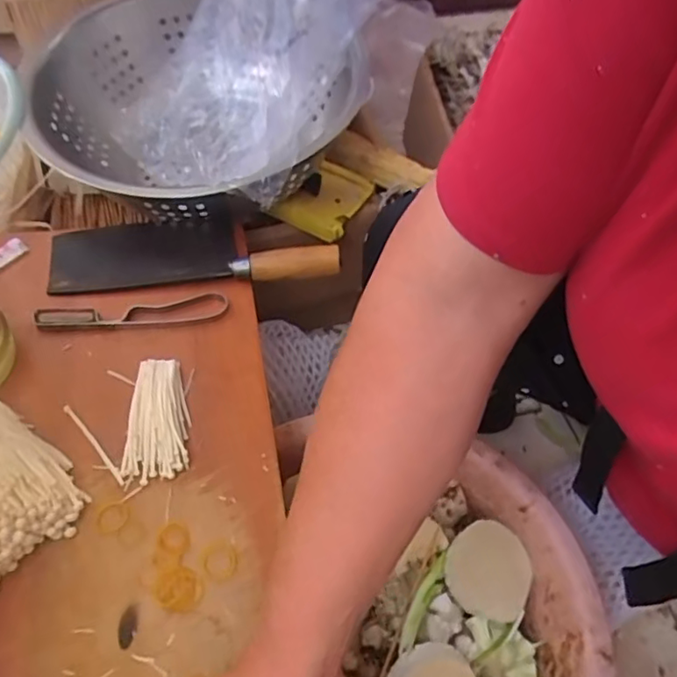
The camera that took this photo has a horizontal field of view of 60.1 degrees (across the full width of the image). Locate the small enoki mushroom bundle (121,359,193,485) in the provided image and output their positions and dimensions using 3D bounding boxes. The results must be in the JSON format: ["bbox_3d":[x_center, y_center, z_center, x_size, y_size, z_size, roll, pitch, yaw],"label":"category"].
[{"bbox_3d":[-0.143,0.063,0.463,0.047,0.020,0.097,-4,54,-5],"label":"small enoki mushroom bundle"}]

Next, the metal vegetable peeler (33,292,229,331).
[{"bbox_3d":[-0.184,-0.023,0.525,0.164,0.007,0.031,-8,55,-8],"label":"metal vegetable peeler"}]

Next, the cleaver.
[{"bbox_3d":[-0.138,-0.087,0.565,0.265,0.021,0.078,-5,54,-7],"label":"cleaver"}]

